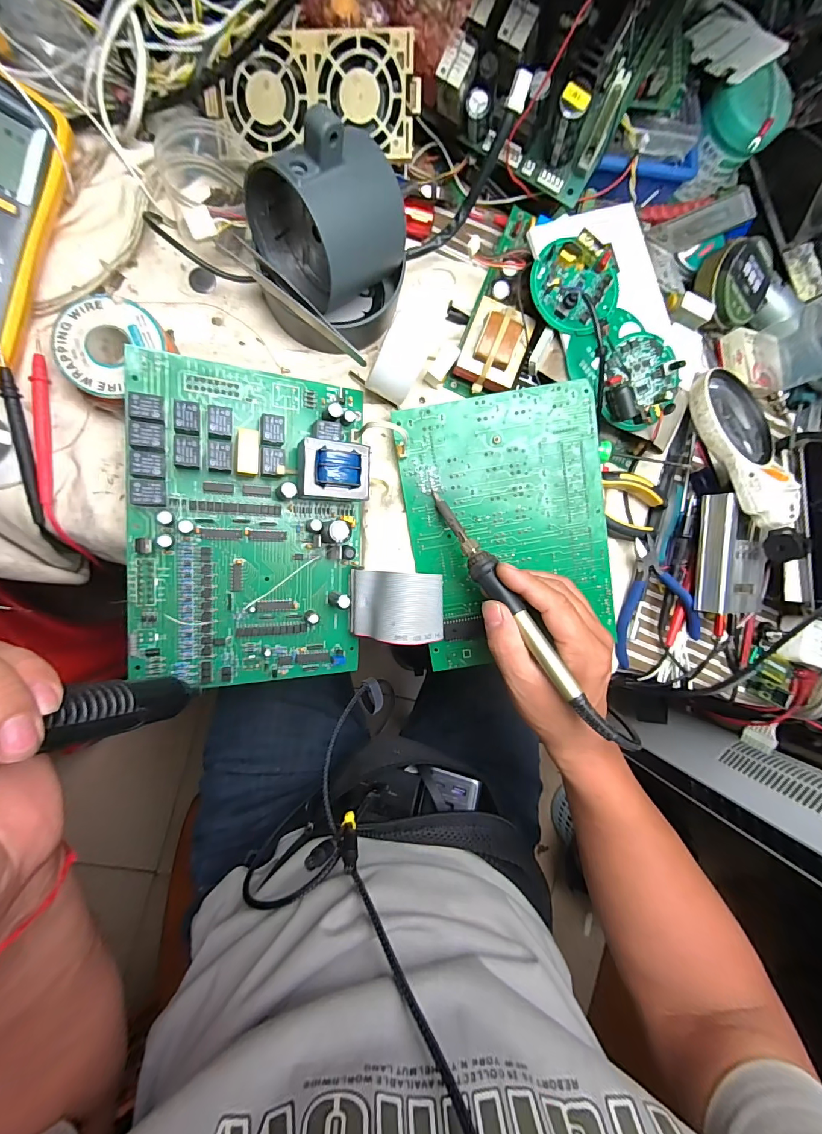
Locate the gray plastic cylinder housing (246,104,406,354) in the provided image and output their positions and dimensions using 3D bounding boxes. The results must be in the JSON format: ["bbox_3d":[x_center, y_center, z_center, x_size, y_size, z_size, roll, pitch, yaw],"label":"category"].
[{"bbox_3d":[-0.052,-0.205,0.275,0.102,0.108,0.090,-8,93,-11],"label":"gray plastic cylinder housing"}]

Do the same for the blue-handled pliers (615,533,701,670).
[{"bbox_3d":[0.229,0.035,0.373,0.080,0.024,0.118,3,91,-11],"label":"blue-handled pliers"}]

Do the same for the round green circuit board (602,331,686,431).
[{"bbox_3d":[0.185,-0.147,0.321,0.065,0.014,0.069,0,92,-11],"label":"round green circuit board"}]

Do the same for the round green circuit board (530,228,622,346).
[{"bbox_3d":[0.128,-0.218,0.308,0.069,0.025,0.074,0,92,-11],"label":"round green circuit board"}]

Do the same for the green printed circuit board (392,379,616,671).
[{"bbox_3d":[0.080,-0.030,0.335,0.156,0.017,0.212,-10,98,-6],"label":"green printed circuit board"}]

